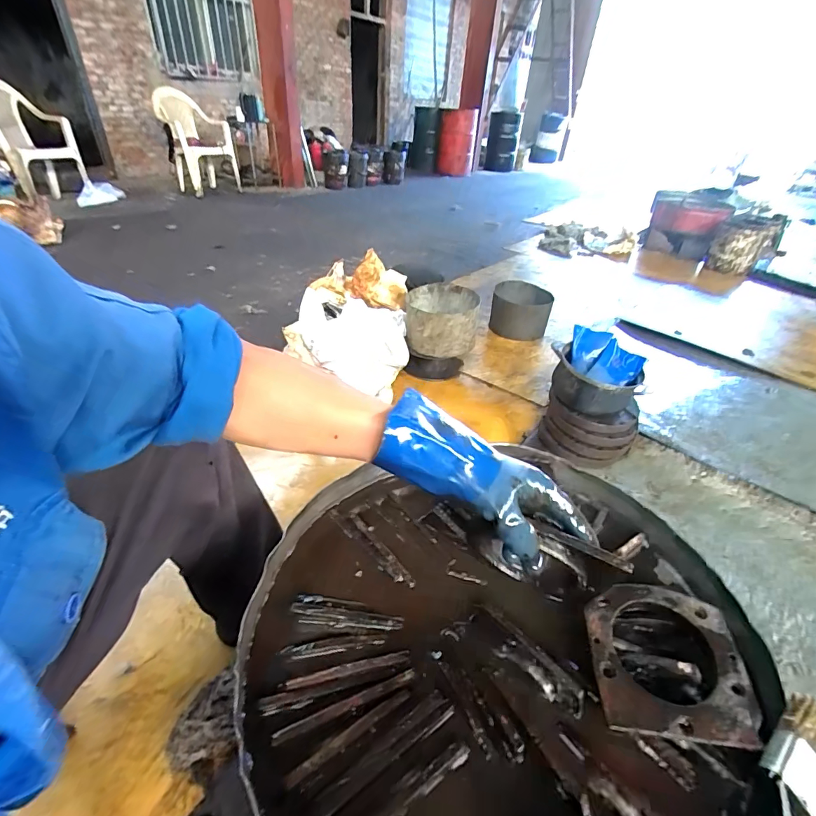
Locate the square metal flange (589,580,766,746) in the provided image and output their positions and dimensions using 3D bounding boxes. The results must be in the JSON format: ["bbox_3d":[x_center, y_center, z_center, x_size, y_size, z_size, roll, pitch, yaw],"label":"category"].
[{"bbox_3d":[0.290,0.278,0.468,0.157,0.012,0.156,2,42,9],"label":"square metal flange"}]

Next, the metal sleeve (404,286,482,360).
[{"bbox_3d":[0.135,-0.352,1.684,0.286,0.193,0.280,2,36,-3],"label":"metal sleeve"}]

